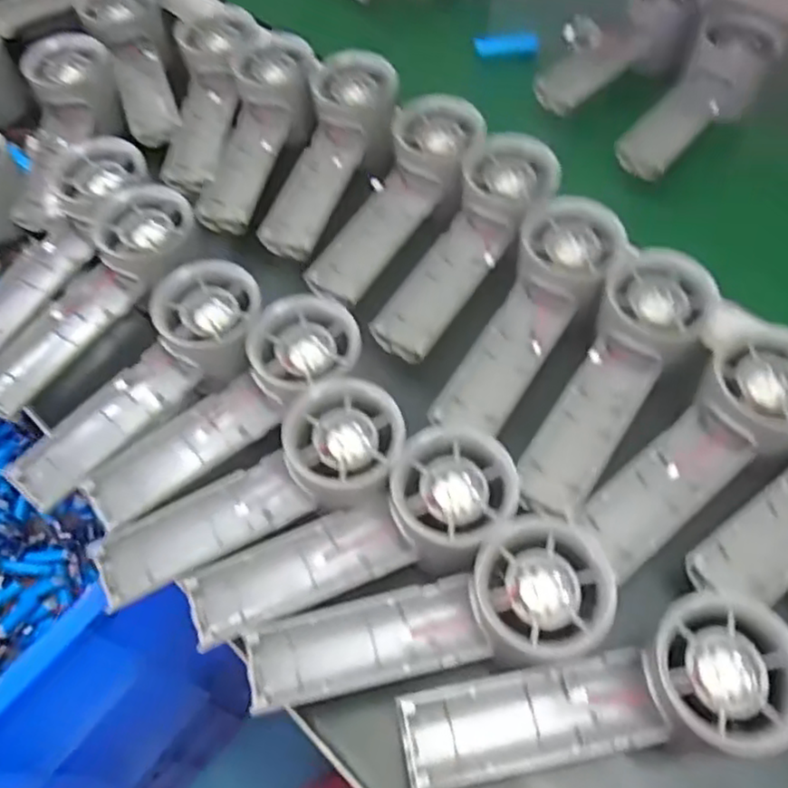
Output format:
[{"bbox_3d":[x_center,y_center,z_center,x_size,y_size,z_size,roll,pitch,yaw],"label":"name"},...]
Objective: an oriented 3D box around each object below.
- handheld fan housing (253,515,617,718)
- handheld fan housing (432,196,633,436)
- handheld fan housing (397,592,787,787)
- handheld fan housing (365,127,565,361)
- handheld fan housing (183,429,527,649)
[{"bbox_3d":[0.015,0.100,0.301,0.158,0.028,0.054,-18,57,6],"label":"handheld fan housing"},{"bbox_3d":[0.075,-0.042,0.384,0.052,0.029,0.151,28,76,18],"label":"handheld fan housing"},{"bbox_3d":[0.085,0.129,0.287,0.162,0.037,0.058,-16,57,6],"label":"handheld fan housing"},{"bbox_3d":[0.045,-0.088,0.416,0.057,0.025,0.159,29,76,19],"label":"handheld fan housing"},{"bbox_3d":[-0.018,0.070,0.325,0.157,0.033,0.055,-26,59,1],"label":"handheld fan housing"}]

